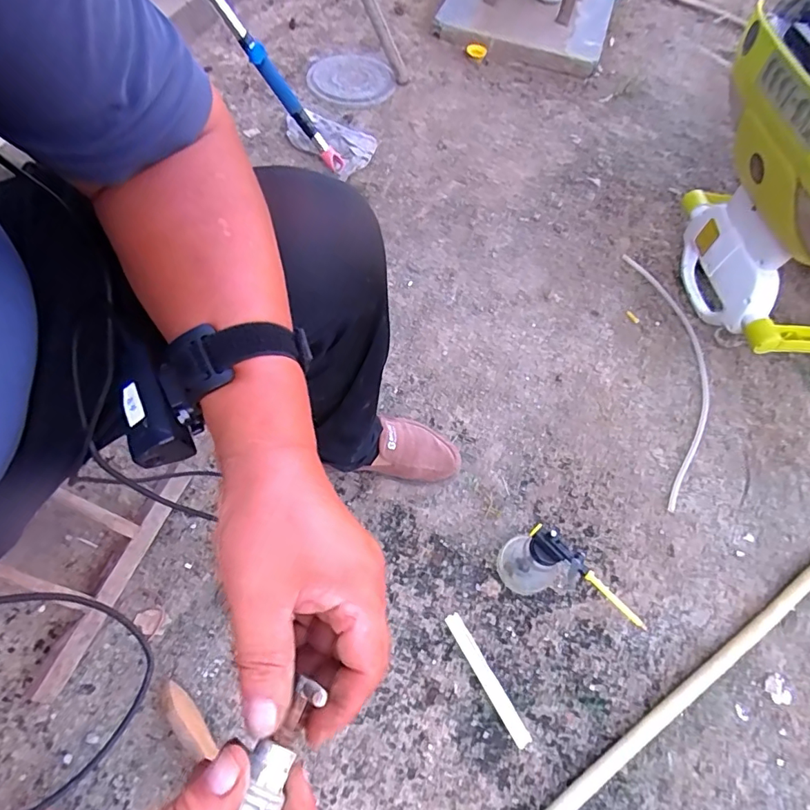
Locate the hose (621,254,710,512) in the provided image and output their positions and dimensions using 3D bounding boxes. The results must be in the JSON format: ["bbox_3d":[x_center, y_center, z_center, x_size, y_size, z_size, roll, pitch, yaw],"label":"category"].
[{"bbox_3d":[0.503,-0.062,0.916,0.119,0.011,0.564,2,69,-4],"label":"hose"}]

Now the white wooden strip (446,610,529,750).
[{"bbox_3d":[0.109,0.362,0.657,0.023,0.006,0.173,-26,66,-17],"label":"white wooden strip"}]

